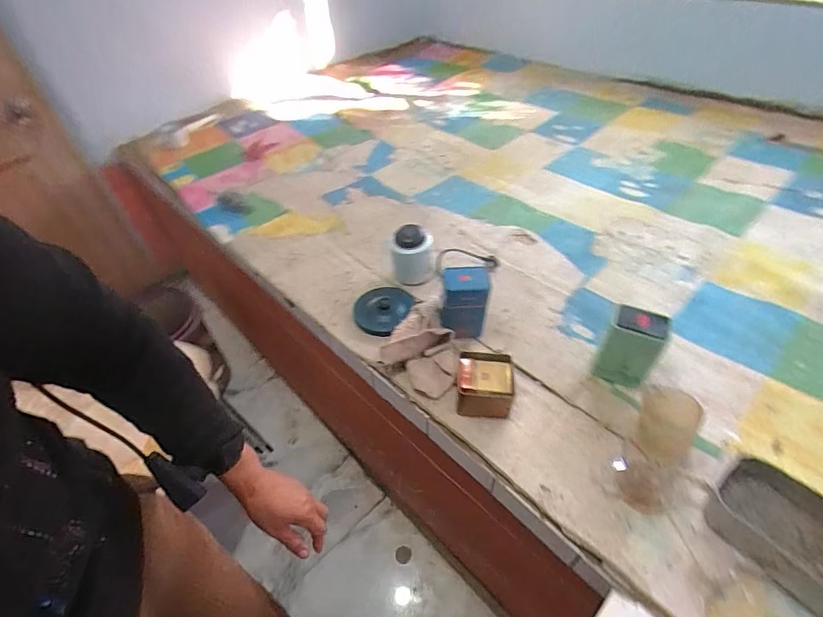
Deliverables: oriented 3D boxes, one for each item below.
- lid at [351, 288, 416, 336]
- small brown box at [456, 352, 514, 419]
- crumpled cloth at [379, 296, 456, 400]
[{"bbox_3d":[-0.057,-0.005,0.916,0.127,0.031,0.141,20,52,22],"label":"lid"},{"bbox_3d":[0.128,0.137,0.757,0.103,0.062,0.103,2,47,8],"label":"small brown box"},{"bbox_3d":[0.015,0.065,0.826,0.144,0.055,0.215,3,46,10],"label":"crumpled cloth"}]

